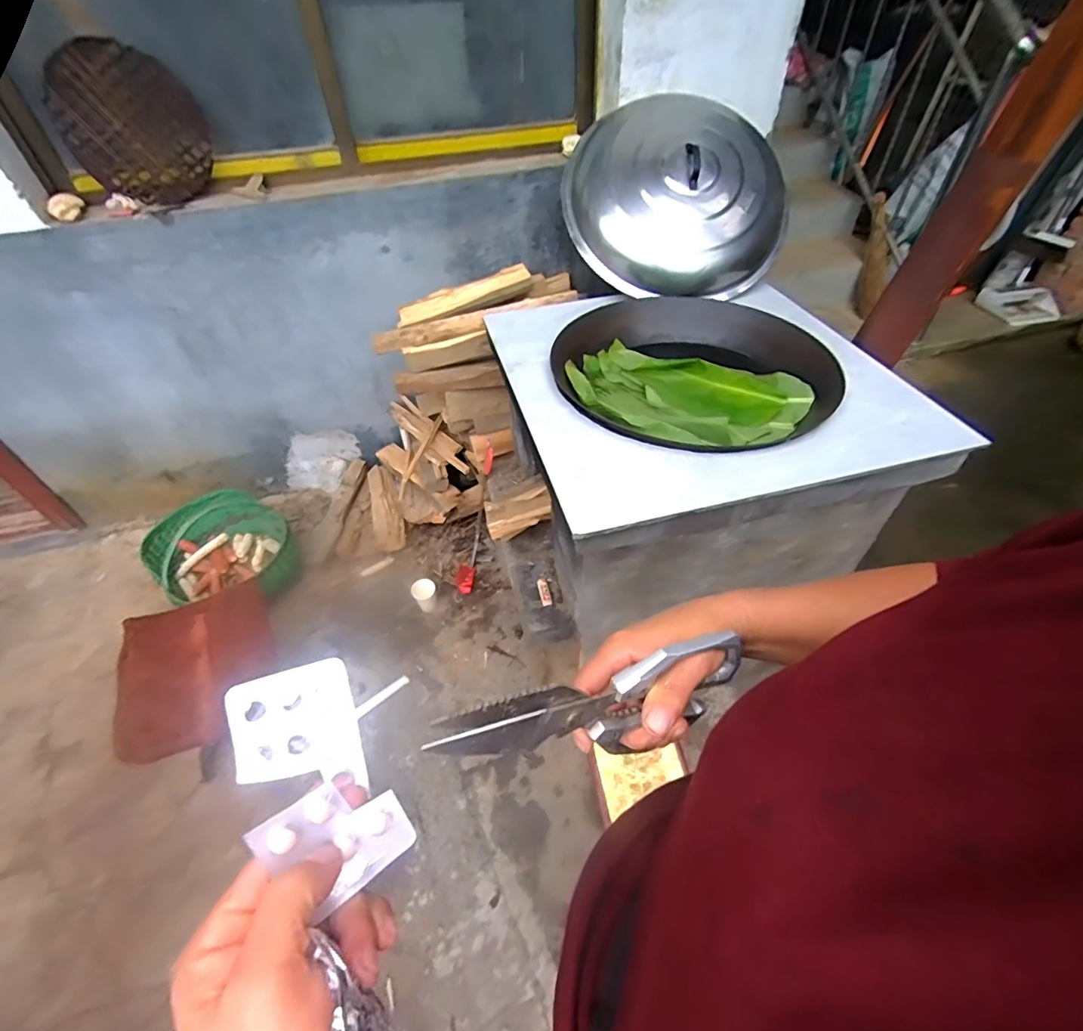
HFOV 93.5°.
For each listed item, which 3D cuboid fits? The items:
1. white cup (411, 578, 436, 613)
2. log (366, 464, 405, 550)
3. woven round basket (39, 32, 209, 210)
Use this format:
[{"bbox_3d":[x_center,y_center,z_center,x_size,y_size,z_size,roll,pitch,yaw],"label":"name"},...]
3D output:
[{"bbox_3d":[-0.354,0.245,1.560,0.066,0.095,0.064,-1,49,1],"label":"white cup"},{"bbox_3d":[-0.544,-0.034,1.768,0.096,0.086,0.336,-14,47,-11],"label":"log"},{"bbox_3d":[-0.966,-0.918,1.219,0.299,0.309,0.058,-24,50,-19],"label":"woven round basket"}]

